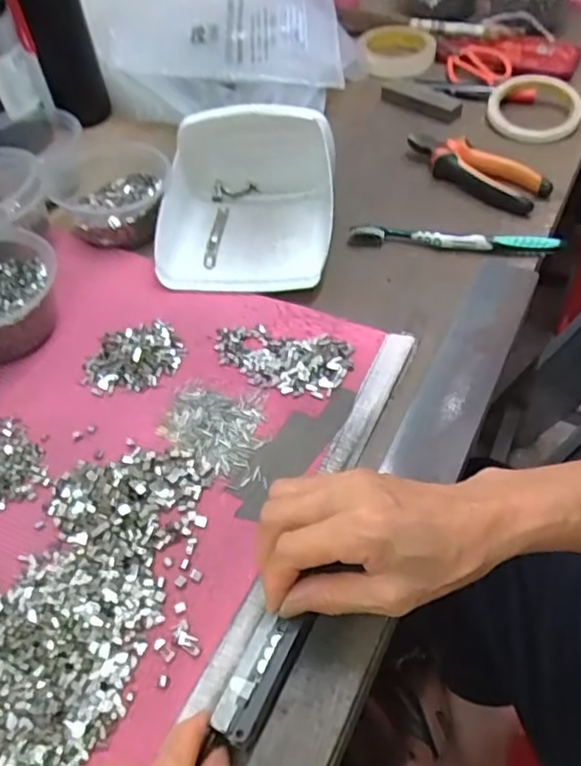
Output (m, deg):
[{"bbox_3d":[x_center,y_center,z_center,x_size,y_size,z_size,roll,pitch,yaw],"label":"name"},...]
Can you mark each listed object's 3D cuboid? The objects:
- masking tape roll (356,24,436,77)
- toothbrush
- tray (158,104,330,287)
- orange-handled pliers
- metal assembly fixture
[{"bbox_3d":[0.135,-0.425,0.787,0.092,0.018,0.111,14,54,14],"label":"masking tape roll"},{"bbox_3d":[0.147,-0.131,0.565,0.184,0.020,0.016,5,52,7],"label":"toothbrush"},{"bbox_3d":[-0.040,-0.164,0.548,0.153,0.077,0.156,1,52,4],"label":"tray"},{"bbox_3d":[0.183,-0.213,0.619,0.052,0.027,0.145,-37,59,-23],"label":"orange-handled pliers"},{"bbox_3d":[-0.015,0.150,0.327,0.025,0.010,0.070,24,59,20],"label":"metal assembly fixture"}]

